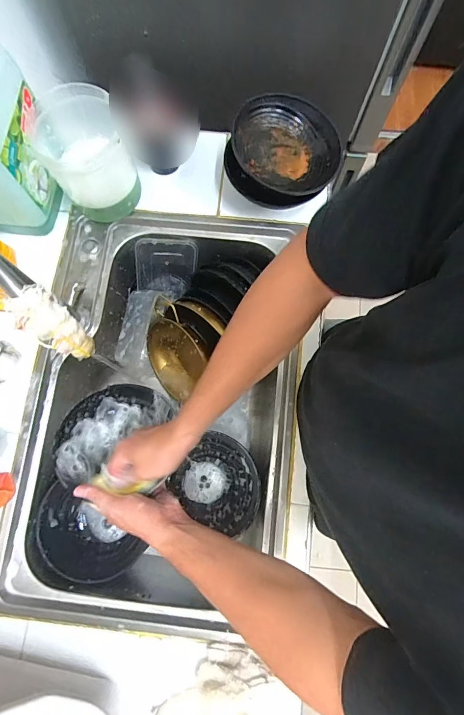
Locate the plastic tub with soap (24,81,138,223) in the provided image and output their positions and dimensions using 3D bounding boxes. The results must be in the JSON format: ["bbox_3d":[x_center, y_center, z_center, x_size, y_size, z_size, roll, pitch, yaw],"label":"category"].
[{"bbox_3d":[-0.234,-0.319,0.591,0.129,0.164,0.130,0,77,0],"label":"plastic tub with soap"}]

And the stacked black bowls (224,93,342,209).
[{"bbox_3d":[0.084,-0.325,0.603,0.168,0.085,0.168,10,77,2],"label":"stacked black bowls"}]

